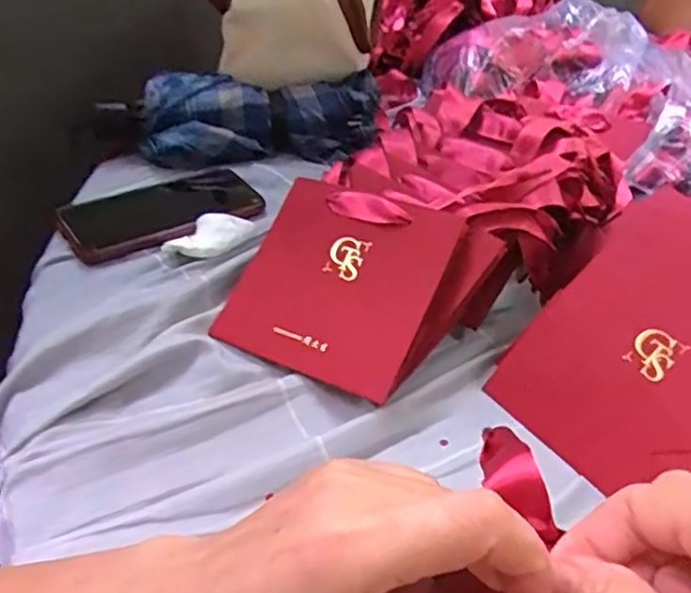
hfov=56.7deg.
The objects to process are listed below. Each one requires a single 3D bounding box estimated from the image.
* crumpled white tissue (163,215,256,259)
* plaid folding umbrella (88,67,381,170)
[{"bbox_3d":[-0.106,-0.050,0.511,0.042,0.012,0.065,30,45,24],"label":"crumpled white tissue"},{"bbox_3d":[-0.105,-0.175,0.630,0.276,0.061,0.075,-8,43,-17],"label":"plaid folding umbrella"}]

